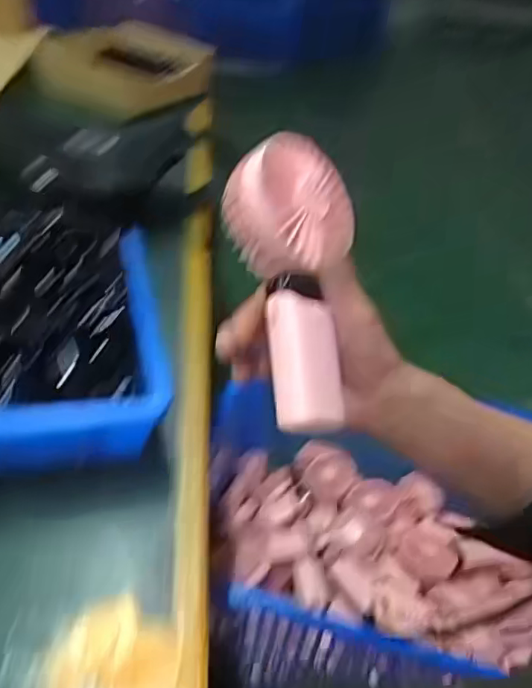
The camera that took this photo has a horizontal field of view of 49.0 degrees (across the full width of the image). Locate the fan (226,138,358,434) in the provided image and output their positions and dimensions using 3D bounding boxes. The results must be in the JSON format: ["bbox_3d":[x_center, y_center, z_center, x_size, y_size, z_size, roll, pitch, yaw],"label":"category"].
[{"bbox_3d":[0.019,-0.041,0.359,0.073,0.035,0.177,-3,80,-13],"label":"fan"}]

